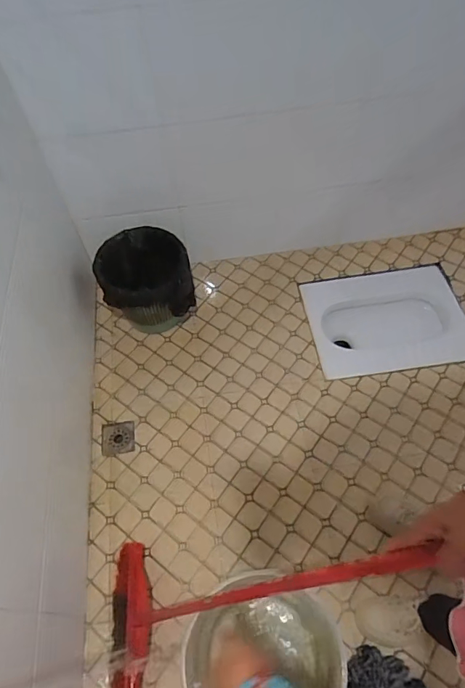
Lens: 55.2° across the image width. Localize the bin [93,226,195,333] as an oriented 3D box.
[{"bbox_3d":[-0.284,-0.197,1.542,0.293,0.308,0.261,-9,58,-3],"label":"bin"}]

